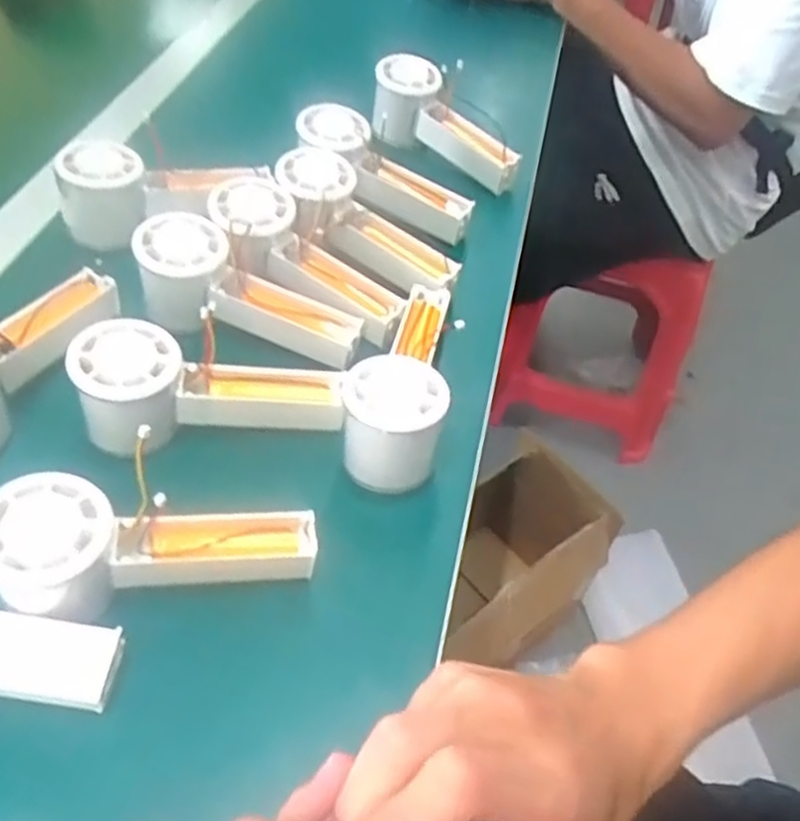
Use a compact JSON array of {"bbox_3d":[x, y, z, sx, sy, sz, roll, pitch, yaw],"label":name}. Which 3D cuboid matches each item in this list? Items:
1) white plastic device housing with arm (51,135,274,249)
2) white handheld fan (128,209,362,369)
[{"bbox_3d":[-0.176,-0.160,0.546,0.135,0.061,0.049,-9,51,-13],"label":"white plastic device housing with arm"},{"bbox_3d":[-0.097,-0.077,0.480,0.149,0.055,0.053,16,50,8],"label":"white handheld fan"}]

